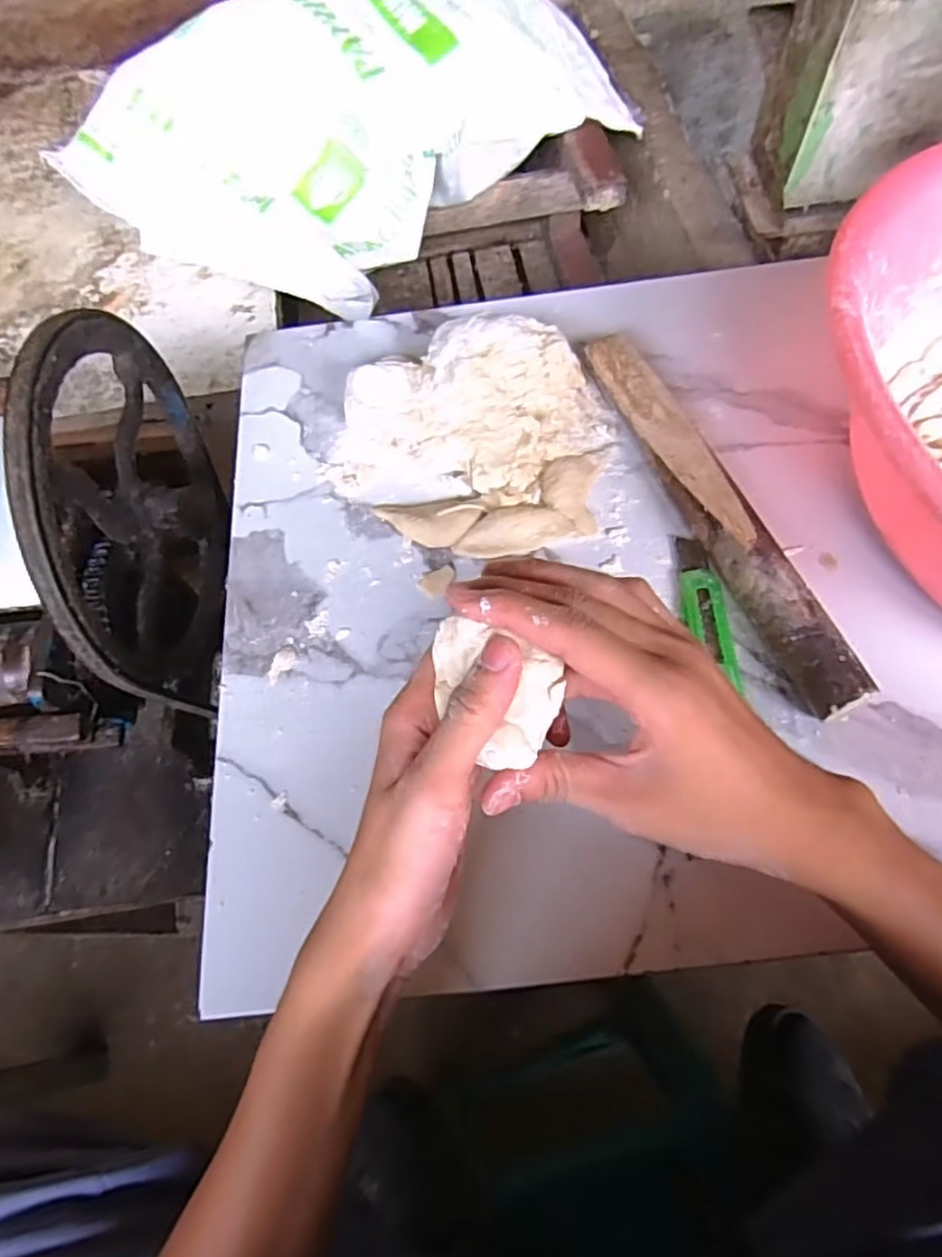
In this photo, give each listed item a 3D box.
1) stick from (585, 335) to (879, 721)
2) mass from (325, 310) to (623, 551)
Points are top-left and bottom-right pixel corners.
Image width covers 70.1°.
[{"bbox_3d":[0.151,-0.083,0.430,0.042,0.035,0.303,-20,66,-5],"label":"stick"},{"bbox_3d":[-0.001,-0.135,0.461,0.201,0.048,0.163,-5,66,1],"label":"mass"}]

